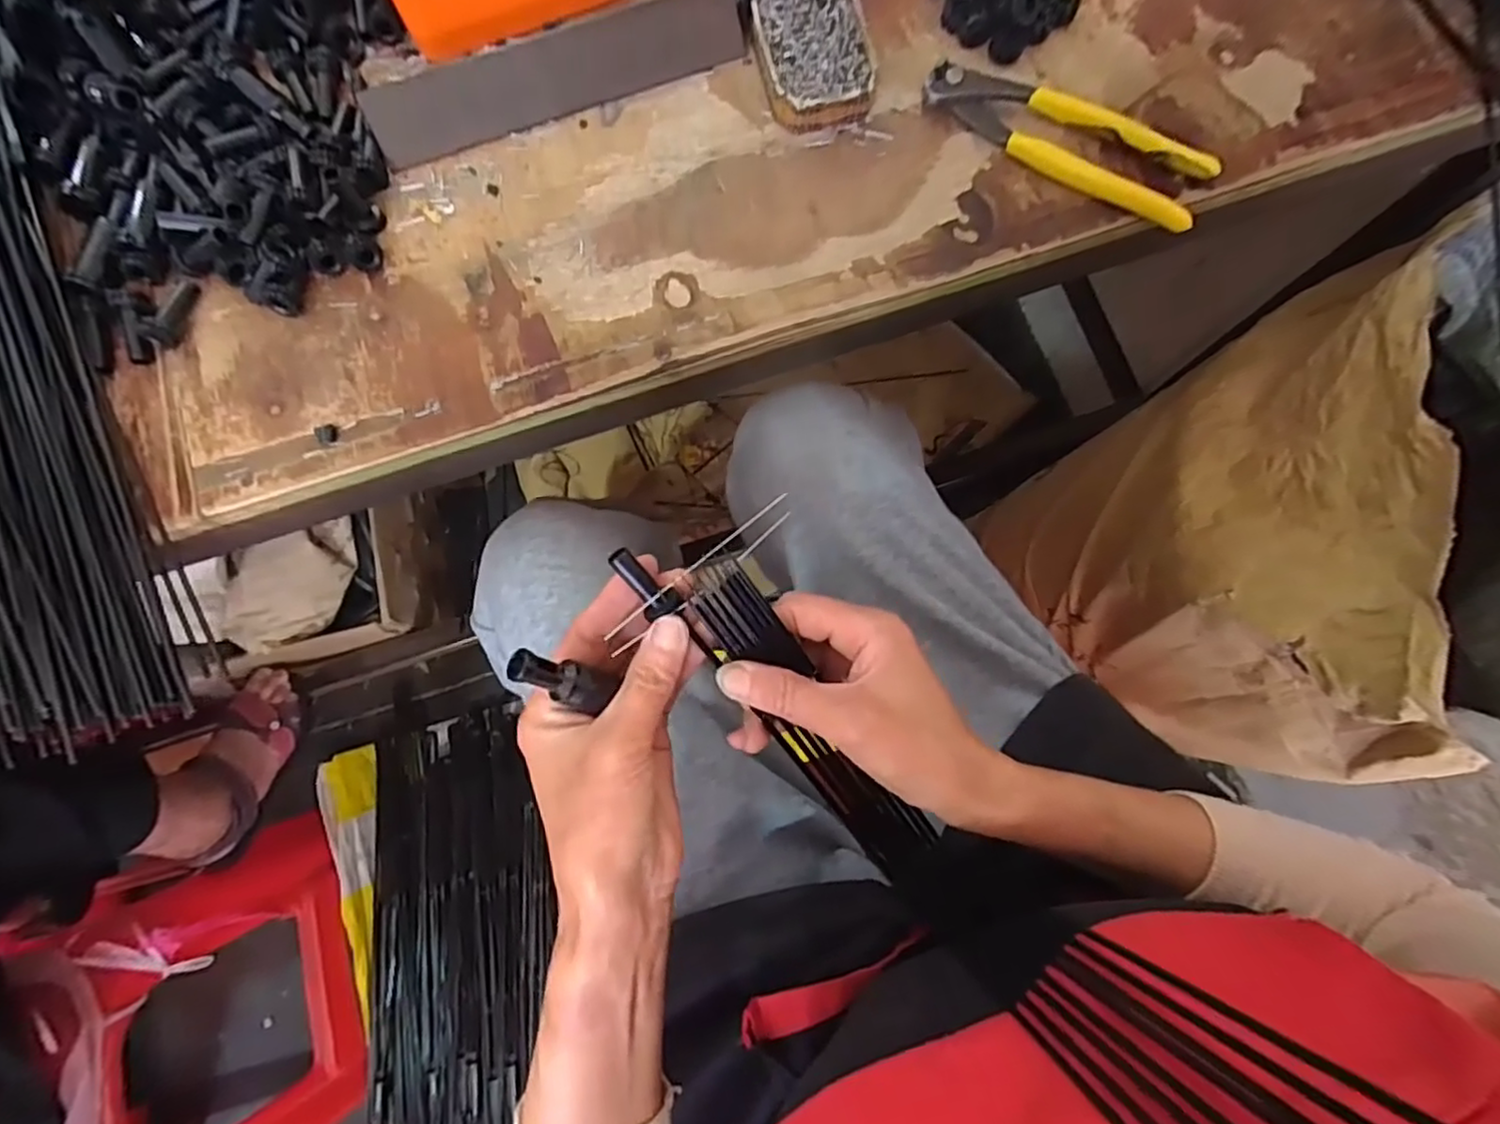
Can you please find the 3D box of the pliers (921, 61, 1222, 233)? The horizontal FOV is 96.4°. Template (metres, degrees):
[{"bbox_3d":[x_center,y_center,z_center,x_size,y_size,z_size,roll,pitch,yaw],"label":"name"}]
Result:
[{"bbox_3d":[0.176,-0.239,0.375,0.161,0.014,0.045,30,81,5],"label":"pliers"}]

